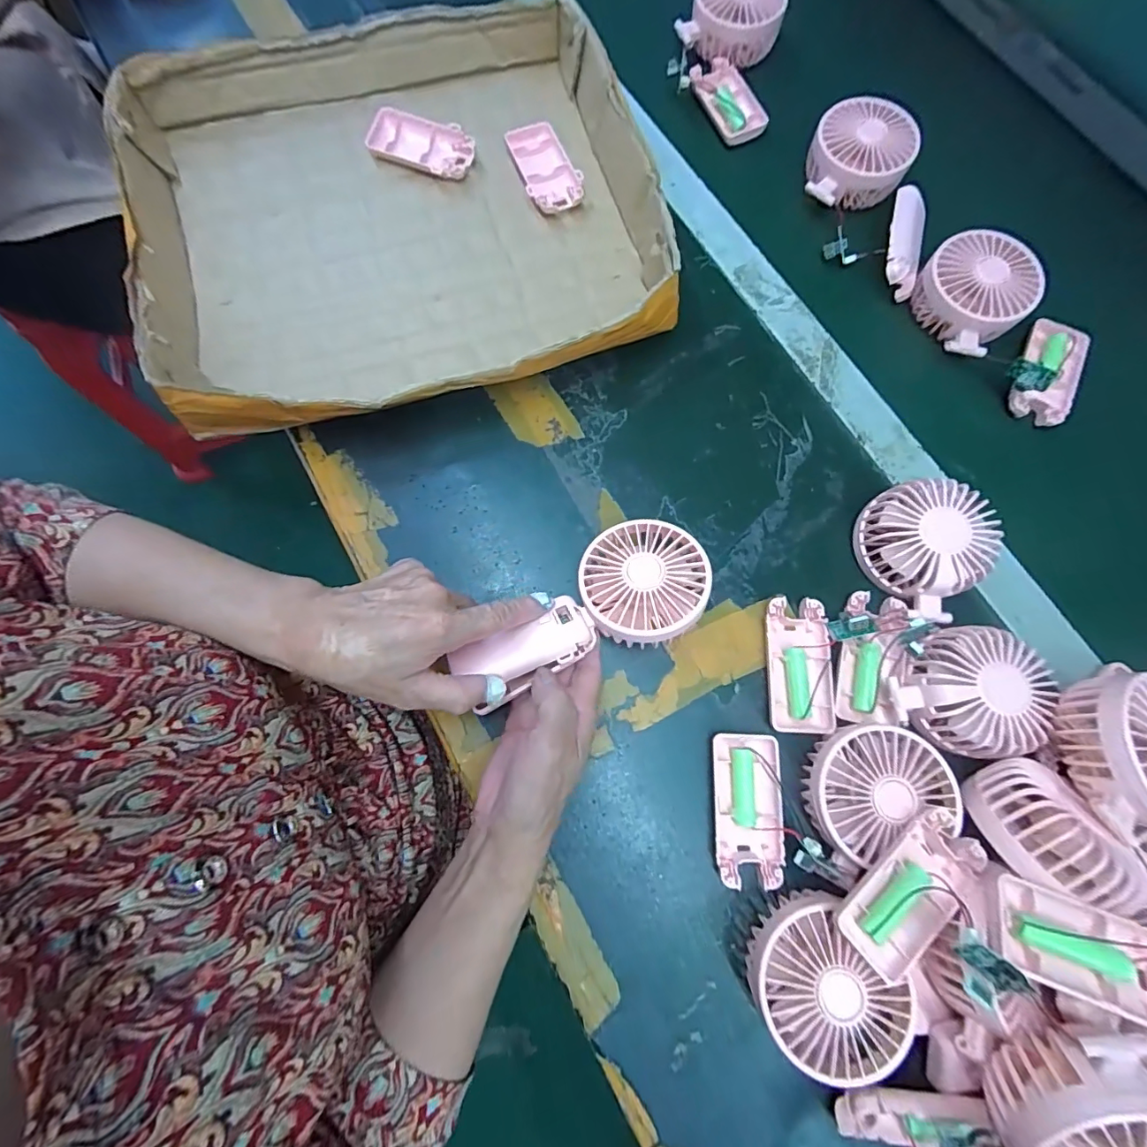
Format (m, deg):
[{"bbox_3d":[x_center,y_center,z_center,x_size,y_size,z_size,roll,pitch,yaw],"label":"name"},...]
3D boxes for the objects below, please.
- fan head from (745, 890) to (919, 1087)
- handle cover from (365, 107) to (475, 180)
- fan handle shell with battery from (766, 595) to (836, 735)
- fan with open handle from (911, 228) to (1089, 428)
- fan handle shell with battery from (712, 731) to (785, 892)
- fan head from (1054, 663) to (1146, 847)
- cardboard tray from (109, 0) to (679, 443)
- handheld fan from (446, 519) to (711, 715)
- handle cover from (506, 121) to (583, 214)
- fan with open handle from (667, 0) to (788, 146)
[{"bbox_3d":[0.144,0.241,0.300,0.074,0.047,0.084,-40,79,-10],"label":"fan head"},{"bbox_3d":[-0.141,-0.395,0.468,0.096,0.018,0.046,20,76,4],"label":"handle cover"},{"bbox_3d":[0.161,0.065,0.361,0.042,0.015,0.092,2,76,0],"label":"fan handle shell with battery"},{"bbox_3d":[0.358,-0.205,0.415,0.089,0.046,0.160,-42,80,-10],"label":"fan with open handle"},{"bbox_3d":[0.118,0.157,0.341,0.045,0.015,0.092,2,76,0],"label":"fan handle shell with battery"},{"bbox_3d":[0.339,0.104,0.303,0.089,0.045,0.098,8,75,-9],"label":"fan head"},{"bbox_3d":[-0.145,-0.303,0.424,0.395,0.063,0.375,-18,76,-5],"label":"cardboard tray"},{"bbox_3d":[0.008,0.026,0.337,0.174,0.033,0.080,-29,78,-7],"label":"handheld fan"},{"bbox_3d":[-0.026,-0.373,0.467,0.048,0.019,0.096,-17,76,-5],"label":"handle cover"},{"bbox_3d":[0.147,-0.510,0.491,0.097,0.048,0.172,9,76,1],"label":"fan with open handle"}]

